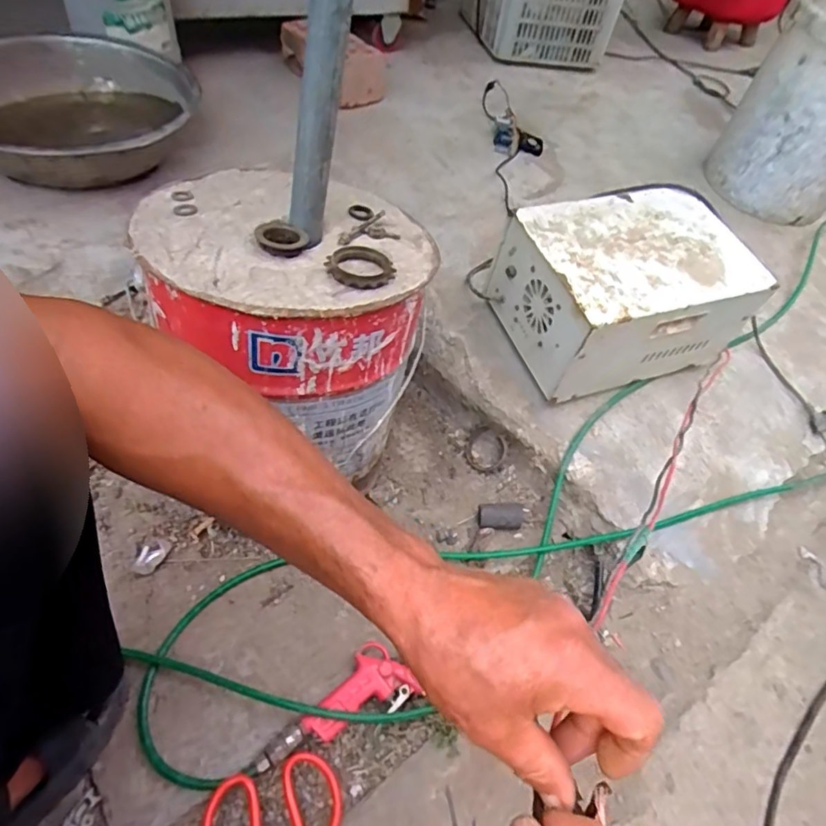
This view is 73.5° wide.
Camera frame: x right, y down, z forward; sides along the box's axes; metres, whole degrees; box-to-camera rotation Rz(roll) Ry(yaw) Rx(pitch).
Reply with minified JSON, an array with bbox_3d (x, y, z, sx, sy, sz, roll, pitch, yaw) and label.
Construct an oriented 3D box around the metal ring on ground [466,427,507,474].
[{"bbox_3d":[0.105,0.053,0.795,0.061,0.014,0.062,-7,76,28],"label":"metal ring on ground"}]

